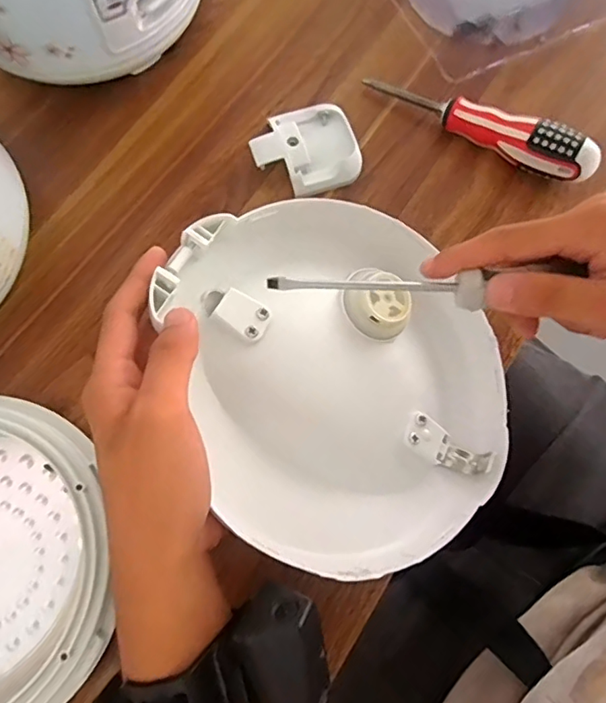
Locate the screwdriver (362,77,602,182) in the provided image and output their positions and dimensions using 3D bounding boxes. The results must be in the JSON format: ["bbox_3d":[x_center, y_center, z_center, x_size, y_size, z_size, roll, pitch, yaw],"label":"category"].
[{"bbox_3d":[0.129,-0.168,0.395,0.175,0.038,0.029,28,74,9],"label":"screwdriver"}]

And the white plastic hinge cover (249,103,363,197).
[{"bbox_3d":[0.003,-0.153,0.404,0.077,0.022,0.071,-21,73,-7],"label":"white plastic hinge cover"}]

